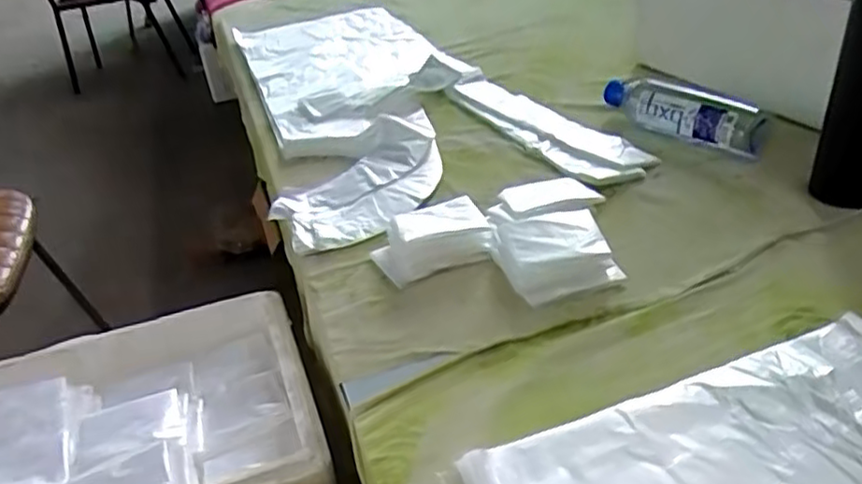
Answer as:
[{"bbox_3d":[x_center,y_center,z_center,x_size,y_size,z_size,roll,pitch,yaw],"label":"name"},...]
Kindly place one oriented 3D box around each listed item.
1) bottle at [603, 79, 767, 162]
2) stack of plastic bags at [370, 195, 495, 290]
[{"bbox_3d":[0.286,-0.151,0.803,0.060,0.068,0.218,-22,36,-21],"label":"bottle"},{"bbox_3d":[-0.002,-0.006,0.662,0.110,0.040,0.092,-15,34,-11],"label":"stack of plastic bags"}]

